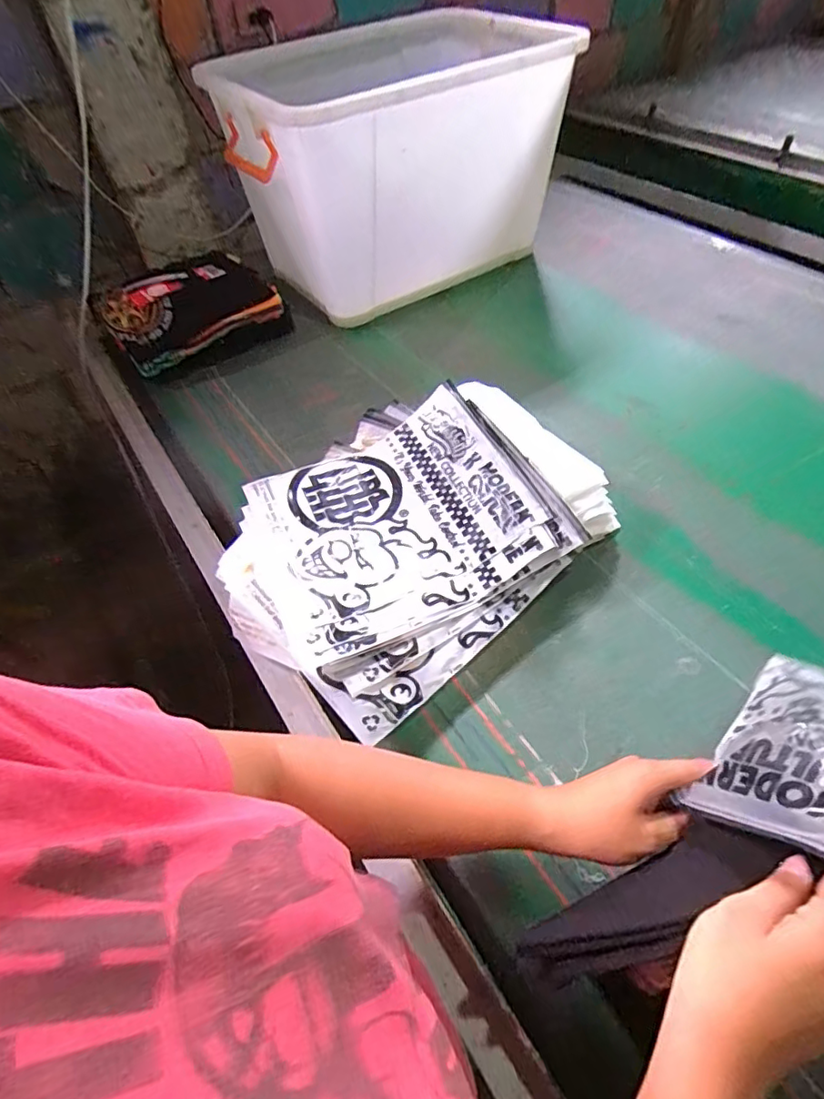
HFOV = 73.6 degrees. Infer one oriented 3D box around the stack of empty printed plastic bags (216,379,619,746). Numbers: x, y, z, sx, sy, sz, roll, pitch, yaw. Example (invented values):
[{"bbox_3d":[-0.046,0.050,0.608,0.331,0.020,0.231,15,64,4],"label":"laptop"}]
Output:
[{"bbox_3d":[-0.001,-0.039,0.677,0.457,0.088,0.355,-34,56,-24],"label":"stack of empty printed plastic bags"}]

